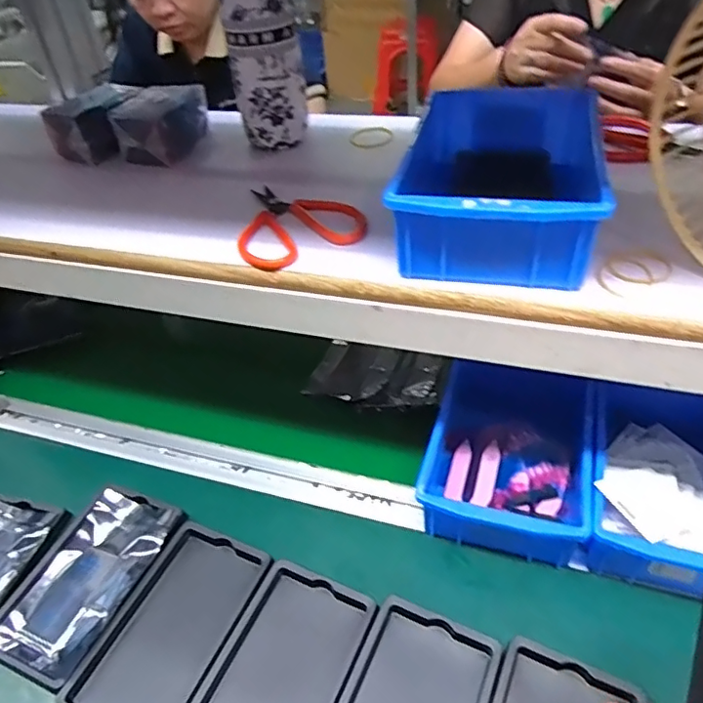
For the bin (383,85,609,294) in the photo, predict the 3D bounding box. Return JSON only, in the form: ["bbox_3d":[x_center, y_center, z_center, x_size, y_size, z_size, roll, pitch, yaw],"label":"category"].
[{"bbox_3d":[0.109,-0.126,0.422,0.126,0.063,0.203,8,43,15],"label":"bin"}]

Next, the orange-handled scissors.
[{"bbox_3d":[-0.037,-0.104,0.459,0.096,0.015,0.116,-1,41,6],"label":"orange-handled scissors"}]

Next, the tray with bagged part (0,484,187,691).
[{"bbox_3d":[-0.223,0.191,0.489,0.093,0.021,0.157,15,45,23],"label":"tray with bagged part"}]

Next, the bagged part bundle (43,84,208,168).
[{"bbox_3d":[-0.235,-0.235,0.595,0.147,0.060,0.093,4,42,12],"label":"bagged part bundle"}]

